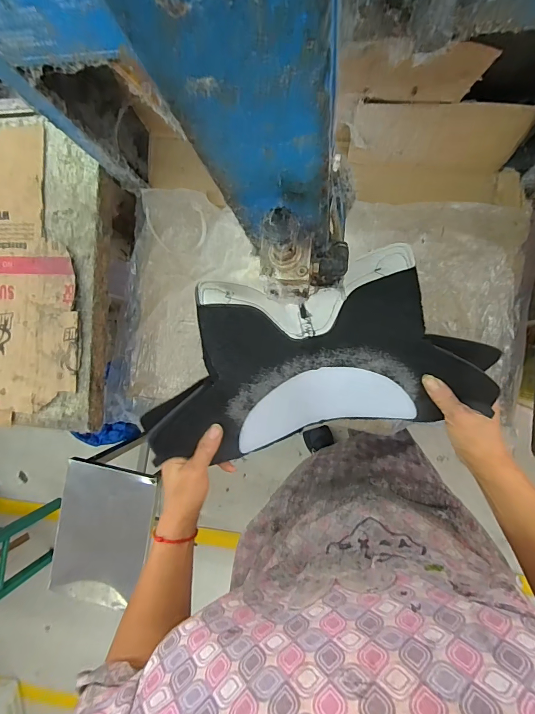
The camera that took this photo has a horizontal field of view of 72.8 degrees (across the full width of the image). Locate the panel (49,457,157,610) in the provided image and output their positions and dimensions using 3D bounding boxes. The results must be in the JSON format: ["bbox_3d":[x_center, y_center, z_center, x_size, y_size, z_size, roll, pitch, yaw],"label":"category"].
[{"bbox_3d":[-0.399,0.426,0.872,0.221,0.035,0.319,9,86,0],"label":"panel"}]

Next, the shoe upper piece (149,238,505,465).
[{"bbox_3d":[0.034,0.002,0.394,0.306,0.121,0.190,-10,93,9],"label":"shoe upper piece"}]

